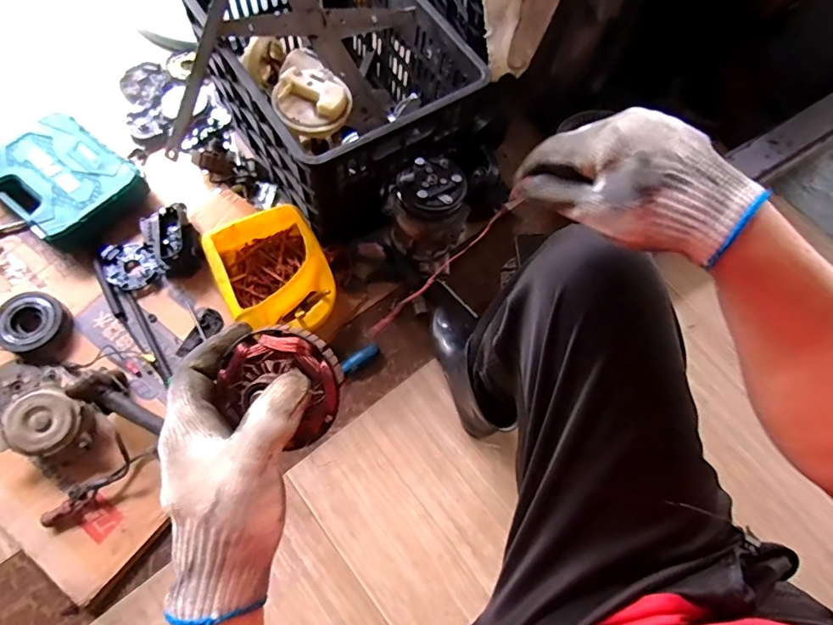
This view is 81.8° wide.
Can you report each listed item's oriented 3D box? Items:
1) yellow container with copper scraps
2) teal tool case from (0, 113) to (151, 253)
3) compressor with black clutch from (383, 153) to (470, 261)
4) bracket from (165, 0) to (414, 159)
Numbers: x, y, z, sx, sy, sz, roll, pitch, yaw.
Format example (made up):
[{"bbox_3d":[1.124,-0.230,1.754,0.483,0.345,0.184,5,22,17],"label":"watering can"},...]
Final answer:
[{"bbox_3d":[-0.245,-0.064,0.842,0.181,0.074,0.228,-29,74,-15],"label":"yellow container with copper scraps"},{"bbox_3d":[-0.658,-0.245,0.904,0.253,0.067,0.201,37,73,13],"label":"teal tool case"},{"bbox_3d":[0.021,-0.181,0.859,0.124,0.168,0.128,-31,75,-15],"label":"compressor with black clutch"},{"bbox_3d":[-0.189,-0.412,0.804,0.312,0.464,0.039,16,29,-34],"label":"bracket"}]

